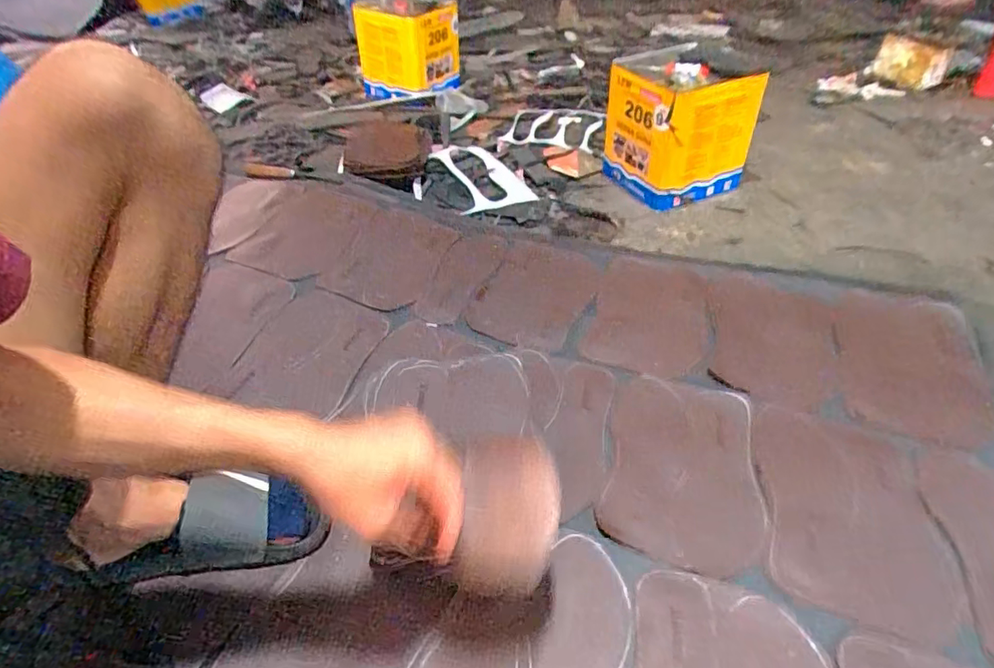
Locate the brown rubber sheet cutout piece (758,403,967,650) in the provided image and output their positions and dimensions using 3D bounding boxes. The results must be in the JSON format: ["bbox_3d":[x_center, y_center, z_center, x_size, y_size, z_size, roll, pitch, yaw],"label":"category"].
[{"bbox_3d":[0.383,0.186,0.584,0.170,0.014,0.279,10,35,17],"label":"brown rubber sheet cutout piece"}]

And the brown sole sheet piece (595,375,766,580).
[{"bbox_3d":[0.214,0.149,0.618,0.164,0.021,0.258,8,45,13],"label":"brown sole sheet piece"}]

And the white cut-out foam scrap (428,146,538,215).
[{"bbox_3d":[-0.070,-0.382,1.293,0.218,0.033,0.297,-23,46,-19],"label":"white cut-out foam scrap"}]

